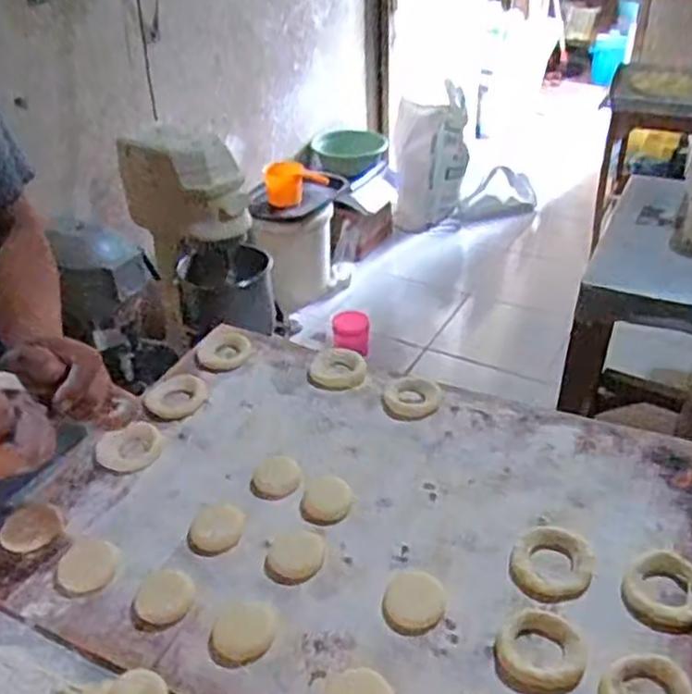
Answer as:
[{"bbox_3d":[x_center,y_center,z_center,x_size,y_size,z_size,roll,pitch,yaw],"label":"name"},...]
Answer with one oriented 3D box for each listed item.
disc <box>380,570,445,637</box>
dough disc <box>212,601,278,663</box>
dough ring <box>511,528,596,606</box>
[{"bbox_3d":[0.053,0.201,0.580,0.049,0.007,0.054,8,36,17],"label":"disc"},{"bbox_3d":[-0.079,0.219,0.571,0.047,0.004,0.050,-3,35,2],"label":"dough disc"},{"bbox_3d":[0.167,0.173,0.597,0.063,0.016,0.072,11,37,21],"label":"dough ring"}]

